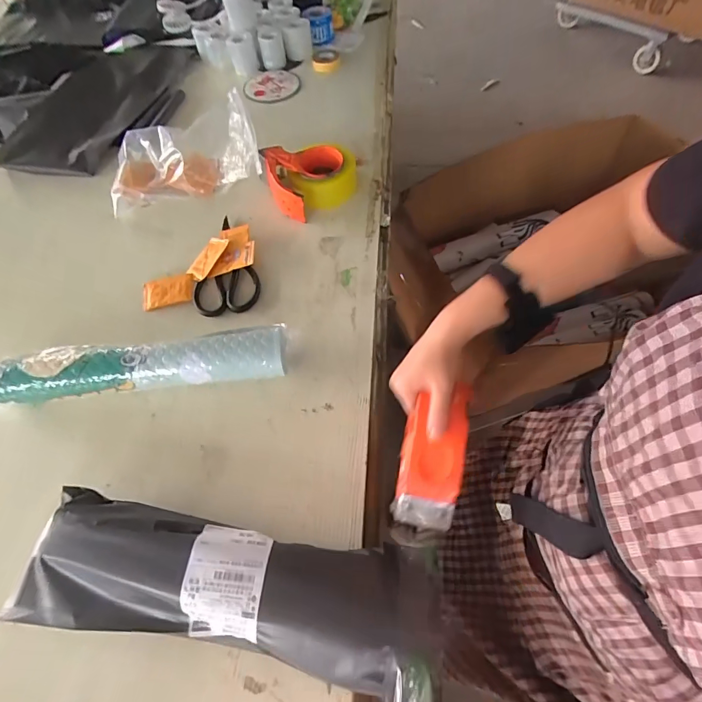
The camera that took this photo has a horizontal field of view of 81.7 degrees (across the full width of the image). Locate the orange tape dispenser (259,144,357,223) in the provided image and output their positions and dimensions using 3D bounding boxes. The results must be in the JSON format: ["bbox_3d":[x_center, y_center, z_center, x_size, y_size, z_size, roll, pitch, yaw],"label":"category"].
[{"bbox_3d":[-0.069,-0.303,0.731,0.167,0.059,0.142,-9,59,-2],"label":"orange tape dispenser"}]

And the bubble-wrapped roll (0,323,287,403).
[{"bbox_3d":[-0.292,0.018,0.549,0.413,0.060,0.075,-7,59,1],"label":"bubble-wrapped roll"}]

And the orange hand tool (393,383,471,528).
[{"bbox_3d":[0.088,0.112,0.436,0.064,0.023,0.148,11,85,7],"label":"orange hand tool"}]

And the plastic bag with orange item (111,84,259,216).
[{"bbox_3d":[-0.319,-0.370,0.780,0.283,0.079,0.187,-11,59,-4],"label":"plastic bag with orange item"}]

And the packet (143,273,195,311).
[{"bbox_3d":[-0.294,-0.095,0.646,0.084,0.012,0.053,-16,59,-7],"label":"packet"}]

